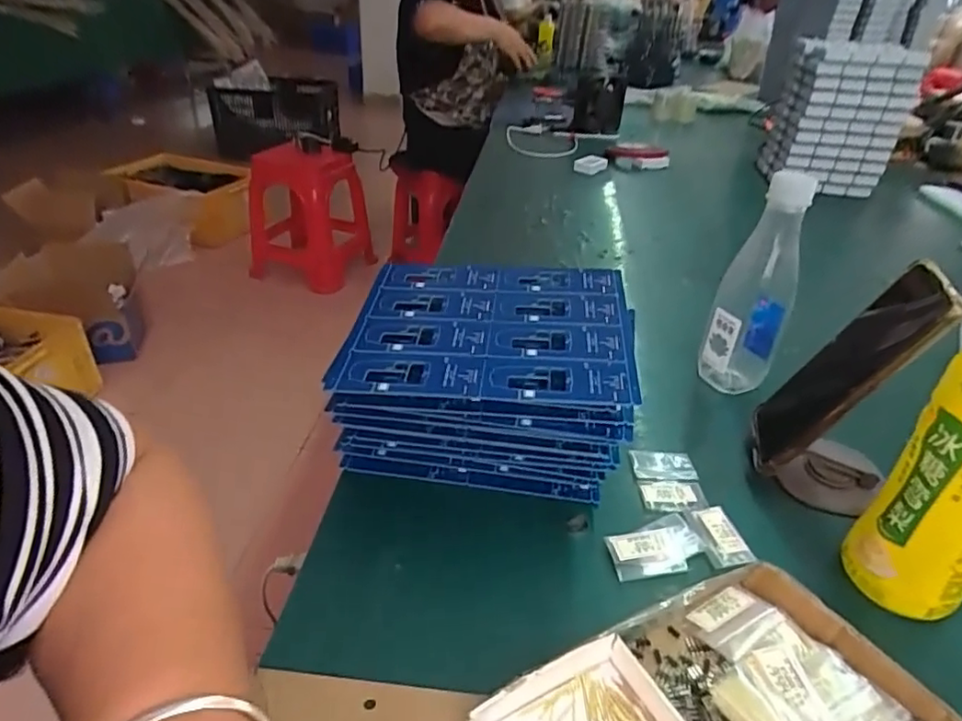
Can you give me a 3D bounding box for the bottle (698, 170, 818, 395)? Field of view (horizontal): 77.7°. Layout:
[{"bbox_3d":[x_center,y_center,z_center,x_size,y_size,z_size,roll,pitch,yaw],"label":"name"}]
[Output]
[{"bbox_3d":[0.242,-0.062,0.523,0.060,0.200,0.058,19,38,24],"label":"bottle"}]

